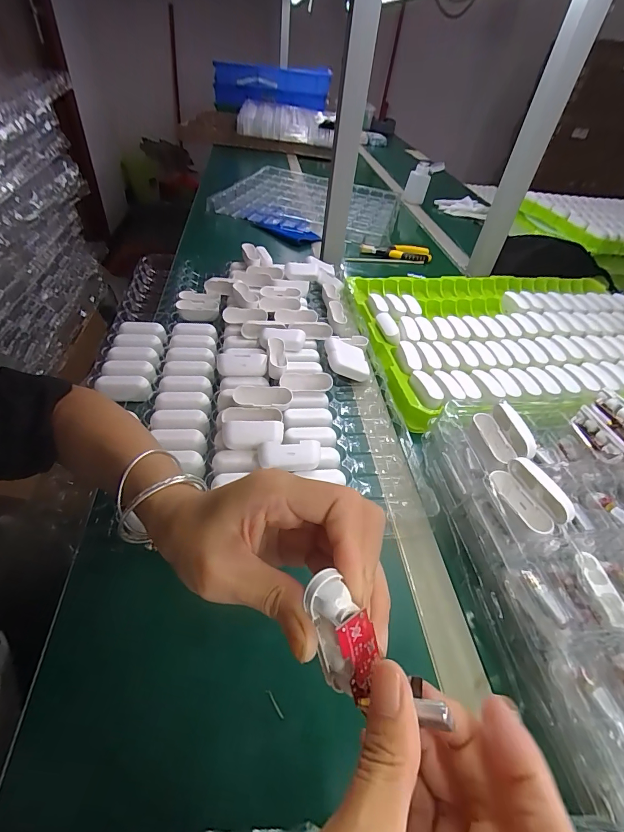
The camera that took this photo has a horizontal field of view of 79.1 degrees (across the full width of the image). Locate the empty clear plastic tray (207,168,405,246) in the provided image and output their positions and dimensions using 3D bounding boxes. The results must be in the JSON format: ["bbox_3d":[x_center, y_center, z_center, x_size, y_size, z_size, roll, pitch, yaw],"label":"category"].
[{"bbox_3d":[0.012,-0.622,1.077,0.461,0.030,0.445,14,44,6],"label":"empty clear plastic tray"}]

